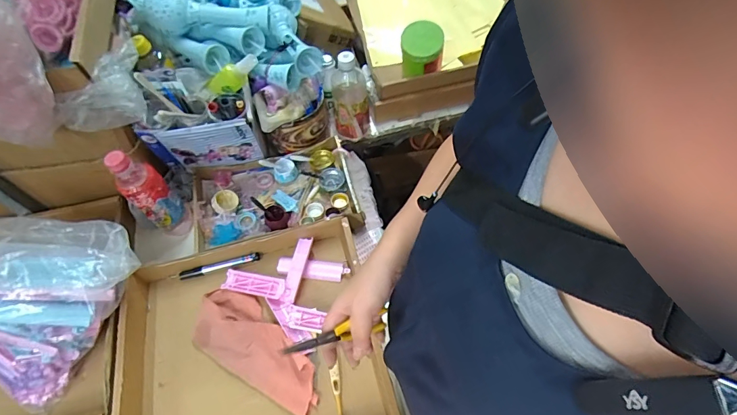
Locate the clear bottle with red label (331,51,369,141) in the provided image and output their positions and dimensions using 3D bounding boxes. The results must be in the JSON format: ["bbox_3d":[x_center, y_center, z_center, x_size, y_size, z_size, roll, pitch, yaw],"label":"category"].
[{"bbox_3d":[-0.035,-0.226,0.792,0.070,0.185,0.080,-5,58,-2],"label":"clear bottle with red label"}]

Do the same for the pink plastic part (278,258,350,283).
[{"bbox_3d":[-0.096,0.108,0.694,0.125,0.017,0.031,6,58,5],"label":"pink plastic part"}]

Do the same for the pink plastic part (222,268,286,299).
[{"bbox_3d":[-0.194,0.130,0.675,0.107,0.019,0.035,11,59,8],"label":"pink plastic part"}]

